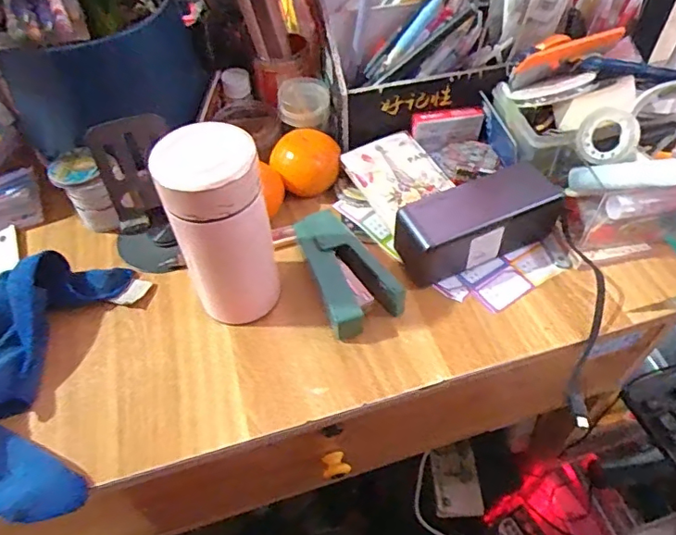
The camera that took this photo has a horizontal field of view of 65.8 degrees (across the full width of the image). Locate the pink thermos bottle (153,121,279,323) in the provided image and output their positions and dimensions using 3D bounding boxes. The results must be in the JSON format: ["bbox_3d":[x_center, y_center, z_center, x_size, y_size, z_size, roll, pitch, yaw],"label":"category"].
[{"bbox_3d":[-0.080,-0.024,0.371,0.064,0.149,0.063,-9,50,-5],"label":"pink thermos bottle"}]

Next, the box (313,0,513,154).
[{"bbox_3d":[0.061,-0.223,0.498,0.161,0.132,0.134,-10,50,-6],"label":"box"}]

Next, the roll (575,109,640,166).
[{"bbox_3d":[0.213,-0.103,0.412,0.009,0.043,0.044,-5,41,-48],"label":"roll"}]

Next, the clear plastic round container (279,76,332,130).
[{"bbox_3d":[-0.032,-0.164,0.516,0.049,0.029,0.047,-1,50,2],"label":"clear plastic round container"}]

